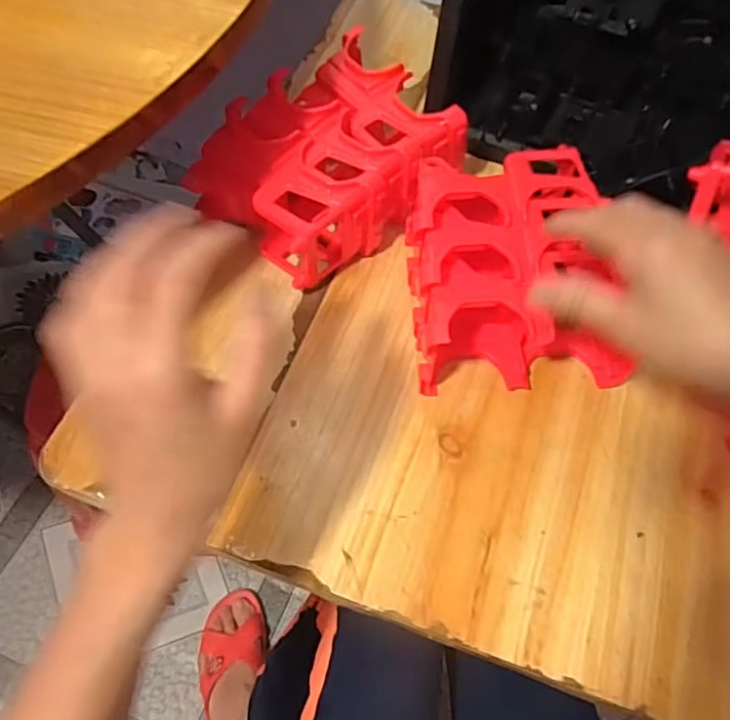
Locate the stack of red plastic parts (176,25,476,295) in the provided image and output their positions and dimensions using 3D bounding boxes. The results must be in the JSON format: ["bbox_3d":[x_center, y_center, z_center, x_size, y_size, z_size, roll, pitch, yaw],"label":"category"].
[{"bbox_3d":[-0.033,-0.167,0.495,0.201,0.078,0.154,-40,72,-21],"label":"stack of red plastic parts"}]

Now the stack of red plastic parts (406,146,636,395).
[{"bbox_3d":[0.110,-0.073,0.446,0.155,0.083,0.172,-1,62,-4],"label":"stack of red plastic parts"}]

